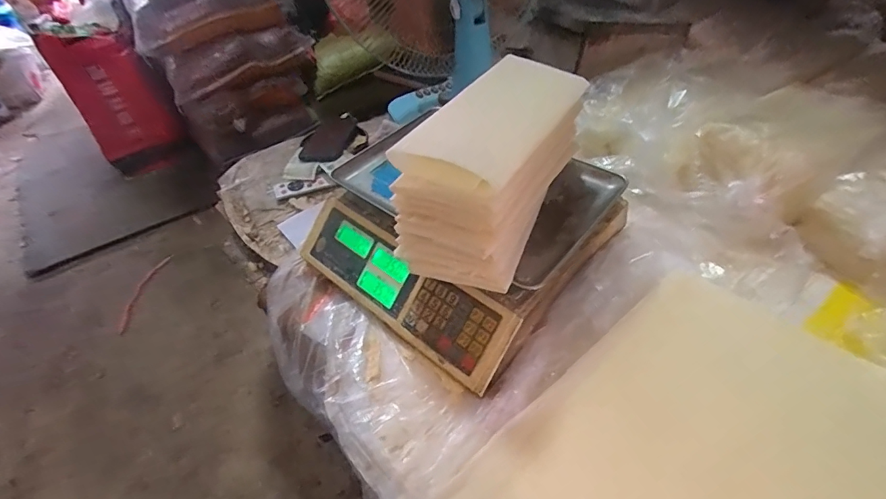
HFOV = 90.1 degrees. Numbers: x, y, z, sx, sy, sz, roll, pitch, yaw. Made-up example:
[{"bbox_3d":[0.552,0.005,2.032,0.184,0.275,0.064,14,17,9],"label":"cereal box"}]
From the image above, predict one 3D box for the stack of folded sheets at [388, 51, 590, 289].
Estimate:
[{"bbox_3d":[0.059,-0.101,0.504,0.135,0.147,0.266,20,50,21],"label":"stack of folded sheets"}]

